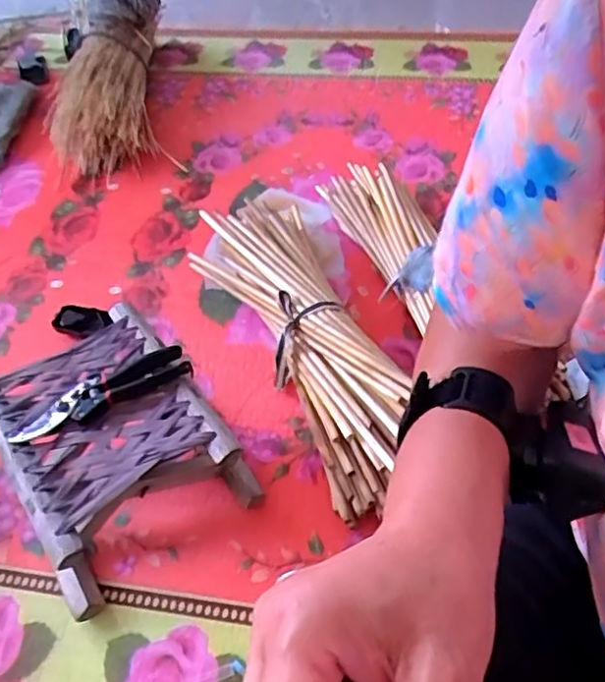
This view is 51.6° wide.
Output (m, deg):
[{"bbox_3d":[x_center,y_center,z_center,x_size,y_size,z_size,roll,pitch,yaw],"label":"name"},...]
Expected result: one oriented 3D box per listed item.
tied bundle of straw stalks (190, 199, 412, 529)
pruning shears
[{"bbox_3d":[0.007,-0.031,0.919,0.183,0.139,0.579,-21,52,-14],"label":"tied bundle of straw stalks"},{"bbox_3d":[-0.232,0.058,0.725,0.202,0.016,0.056,-23,52,-16],"label":"pruning shears"}]

